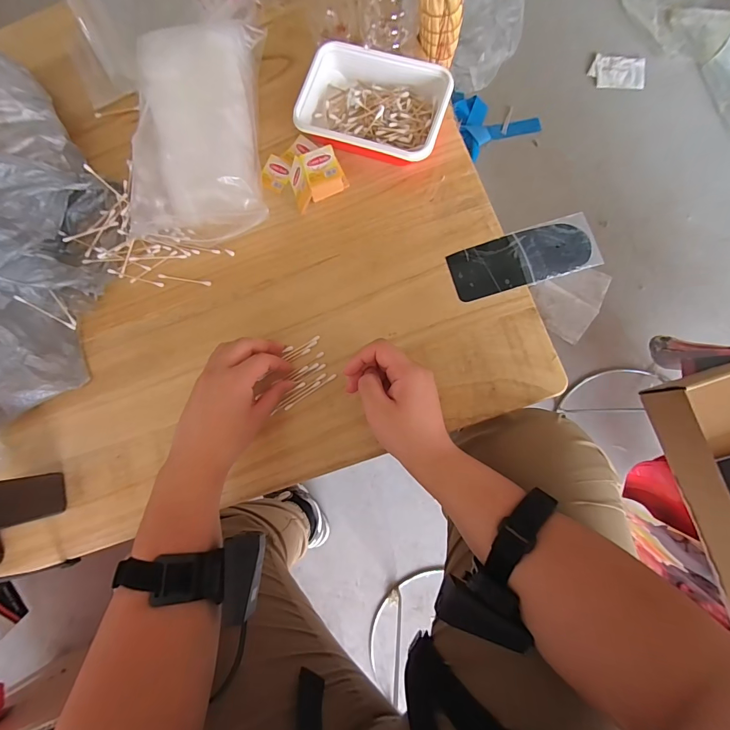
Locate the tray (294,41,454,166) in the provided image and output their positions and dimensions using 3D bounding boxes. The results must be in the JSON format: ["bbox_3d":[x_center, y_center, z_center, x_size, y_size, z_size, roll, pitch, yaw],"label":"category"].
[{"bbox_3d":[0.014,-0.314,0.456,0.172,0.039,0.128,19,85,7],"label":"tray"}]

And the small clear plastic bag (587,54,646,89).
[{"bbox_3d":[0.676,-0.785,1.011,0.139,0.007,0.106,5,83,9],"label":"small clear plastic bag"}]

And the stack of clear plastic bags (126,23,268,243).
[{"bbox_3d":[-0.206,-0.283,0.465,0.168,0.051,0.252,-4,82,5],"label":"stack of clear plastic bags"}]

